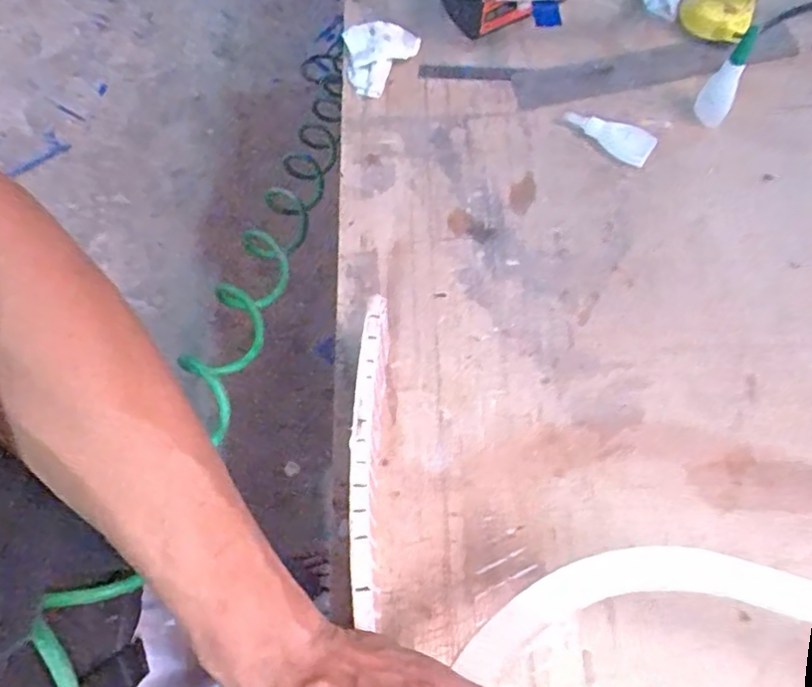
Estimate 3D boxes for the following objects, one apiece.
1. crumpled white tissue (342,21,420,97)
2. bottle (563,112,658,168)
[{"bbox_3d":[-0.022,-0.284,0.638,0.076,0.031,0.075,-7,67,-2],"label":"crumpled white tissue"},{"bbox_3d":[0.184,-0.189,0.588,0.083,0.029,0.024,26,70,11],"label":"bottle"}]

